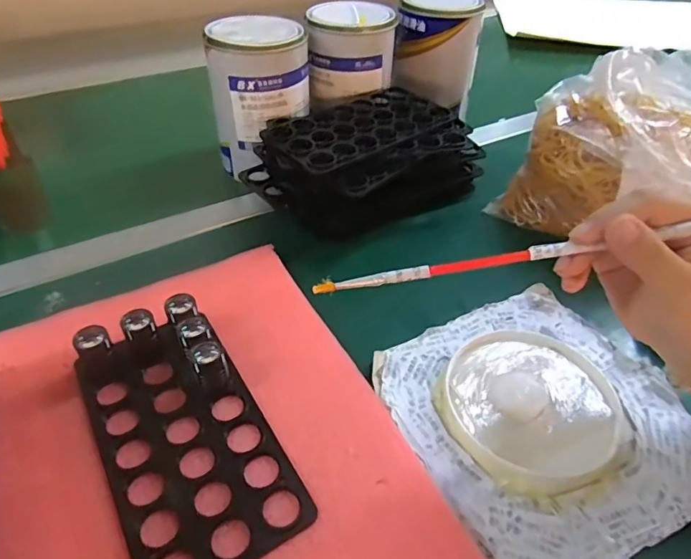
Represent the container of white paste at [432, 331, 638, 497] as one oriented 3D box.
[{"bbox_3d":[0.132,0.087,0.353,0.120,0.022,0.115,1,42,-1],"label":"container of white paste"}]

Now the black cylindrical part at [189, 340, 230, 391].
[{"bbox_3d":[-0.095,0.061,0.349,0.021,0.031,0.021,1,42,-1],"label":"black cylindrical part"}]

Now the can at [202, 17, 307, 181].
[{"bbox_3d":[-0.094,-0.199,0.548,0.090,0.139,0.096,1,42,-1],"label":"can"}]

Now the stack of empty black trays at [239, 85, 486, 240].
[{"bbox_3d":[0.023,-0.127,0.529,0.236,0.076,0.144,-28,50,-29],"label":"stack of empty black trays"}]

